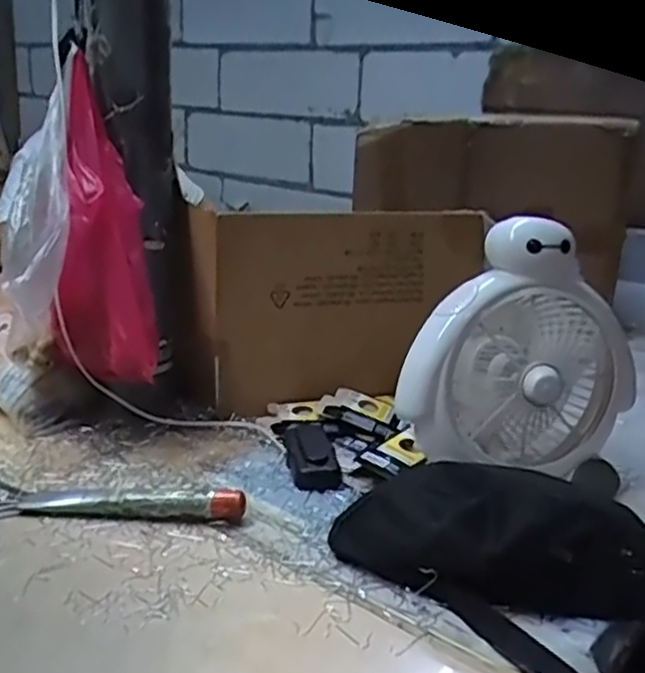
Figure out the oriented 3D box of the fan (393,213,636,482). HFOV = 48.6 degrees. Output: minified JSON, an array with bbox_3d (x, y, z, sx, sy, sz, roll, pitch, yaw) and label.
[{"bbox_3d":[0.202,0.019,0.724,0.236,0.246,0.110,4,18,3],"label":"fan"}]

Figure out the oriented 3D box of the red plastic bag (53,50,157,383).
[{"bbox_3d":[-0.236,-0.118,0.752,0.100,0.332,0.063,-5,1,-15],"label":"red plastic bag"}]

